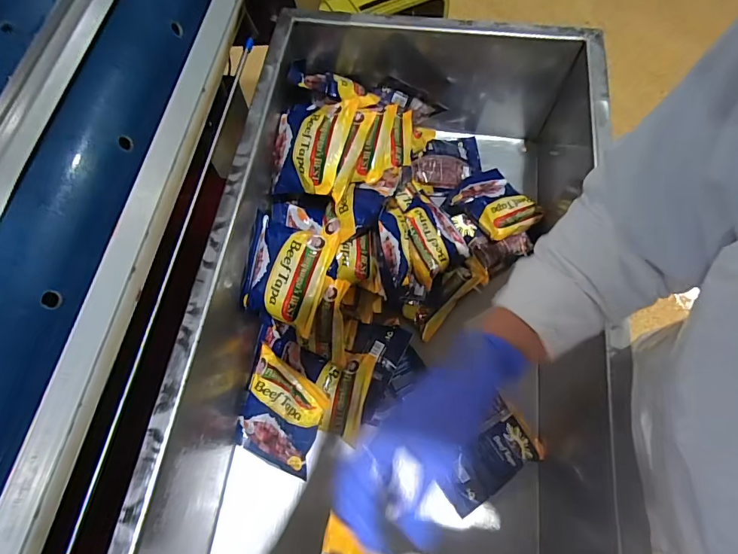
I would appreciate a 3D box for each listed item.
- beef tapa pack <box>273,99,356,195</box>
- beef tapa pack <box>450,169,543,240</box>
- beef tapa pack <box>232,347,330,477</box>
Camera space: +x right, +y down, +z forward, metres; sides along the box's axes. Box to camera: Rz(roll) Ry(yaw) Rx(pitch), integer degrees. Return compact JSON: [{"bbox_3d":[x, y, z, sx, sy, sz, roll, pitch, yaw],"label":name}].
[{"bbox_3d":[-0.088,-0.209,0.634,0.117,0.046,0.170,8,83,31],"label":"beef tapa pack"},{"bbox_3d":[0.229,-0.139,0.769,0.132,0.031,0.158,-21,49,-22],"label":"beef tapa pack"},{"bbox_3d":[-0.131,0.202,0.631,0.132,0.029,0.155,17,94,24],"label":"beef tapa pack"}]

